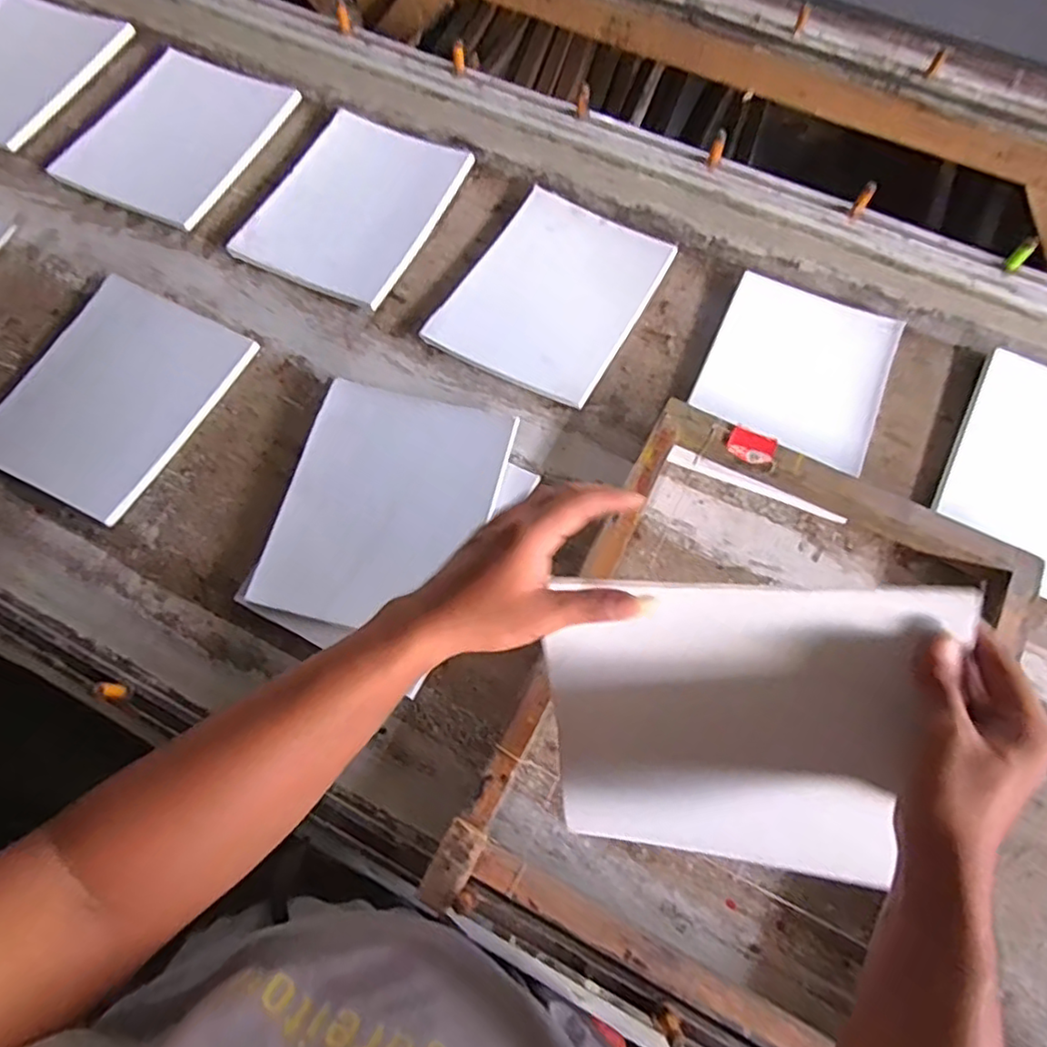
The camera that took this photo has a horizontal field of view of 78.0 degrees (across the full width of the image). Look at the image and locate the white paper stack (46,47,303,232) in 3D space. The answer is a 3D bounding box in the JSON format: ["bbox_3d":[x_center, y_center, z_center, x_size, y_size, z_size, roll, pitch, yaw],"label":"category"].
[{"bbox_3d":[-0.482,-0.542,0.902,0.232,0.013,0.268,24,73,8],"label":"white paper stack"}]

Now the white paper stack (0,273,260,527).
[{"bbox_3d":[-0.480,-0.153,0.753,0.207,0.022,0.263,26,74,9],"label":"white paper stack"}]

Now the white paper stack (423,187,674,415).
[{"bbox_3d":[0.035,-0.284,0.805,0.212,0.016,0.260,30,78,7],"label":"white paper stack"}]

